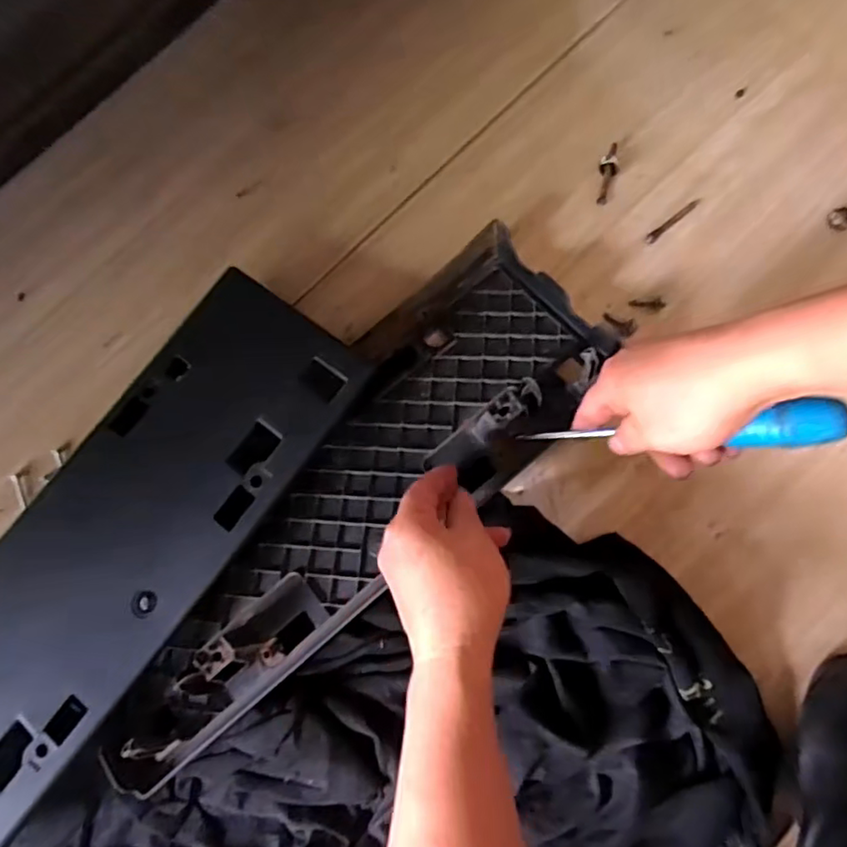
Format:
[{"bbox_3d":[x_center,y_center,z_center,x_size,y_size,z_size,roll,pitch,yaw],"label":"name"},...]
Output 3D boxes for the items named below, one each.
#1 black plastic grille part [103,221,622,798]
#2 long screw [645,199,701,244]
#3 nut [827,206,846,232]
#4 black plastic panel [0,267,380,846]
[{"bbox_3d":[-0.047,0.059,0.453,0.155,0.055,0.461,40,80,7],"label":"black plastic grille part"},{"bbox_3d":[0.212,-0.173,0.522,0.054,0.009,0.008,-38,82,-4],"label":"long screw"},{"bbox_3d":[0.359,-0.175,0.526,0.023,0.007,0.020,-33,82,-3],"label":"nut"},{"bbox_3d":[-0.226,0.095,0.433,0.150,0.015,0.445,35,82,14],"label":"black plastic panel"}]

